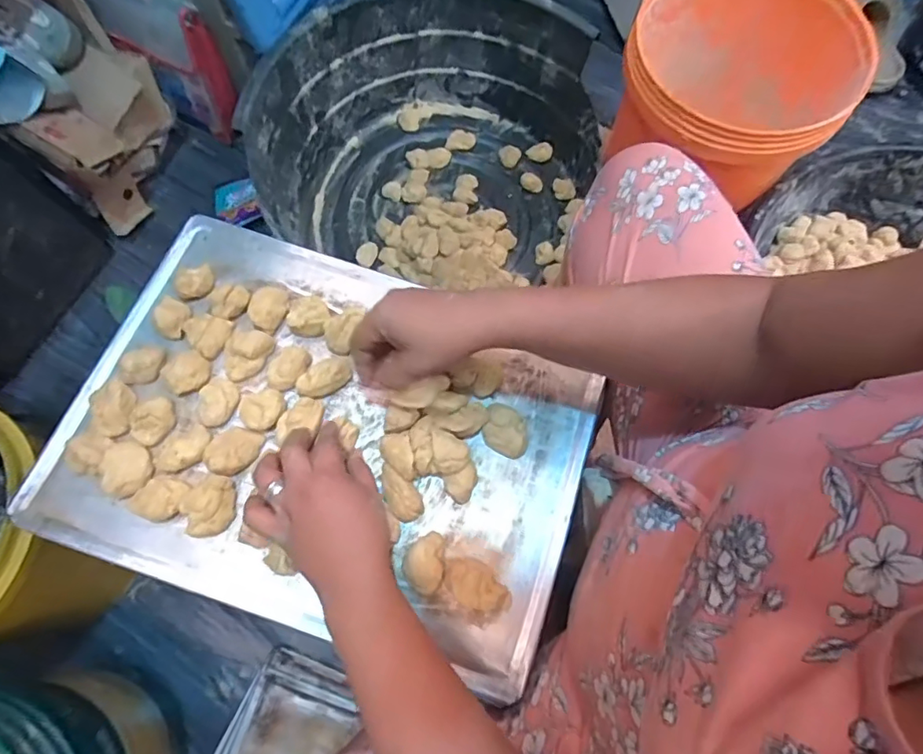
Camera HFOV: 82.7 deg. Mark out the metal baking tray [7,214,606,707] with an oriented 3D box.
[{"bbox_3d":[-0.115,0.046,0.477,0.449,0.032,0.321,20,70,2],"label":"metal baking tray"}]

